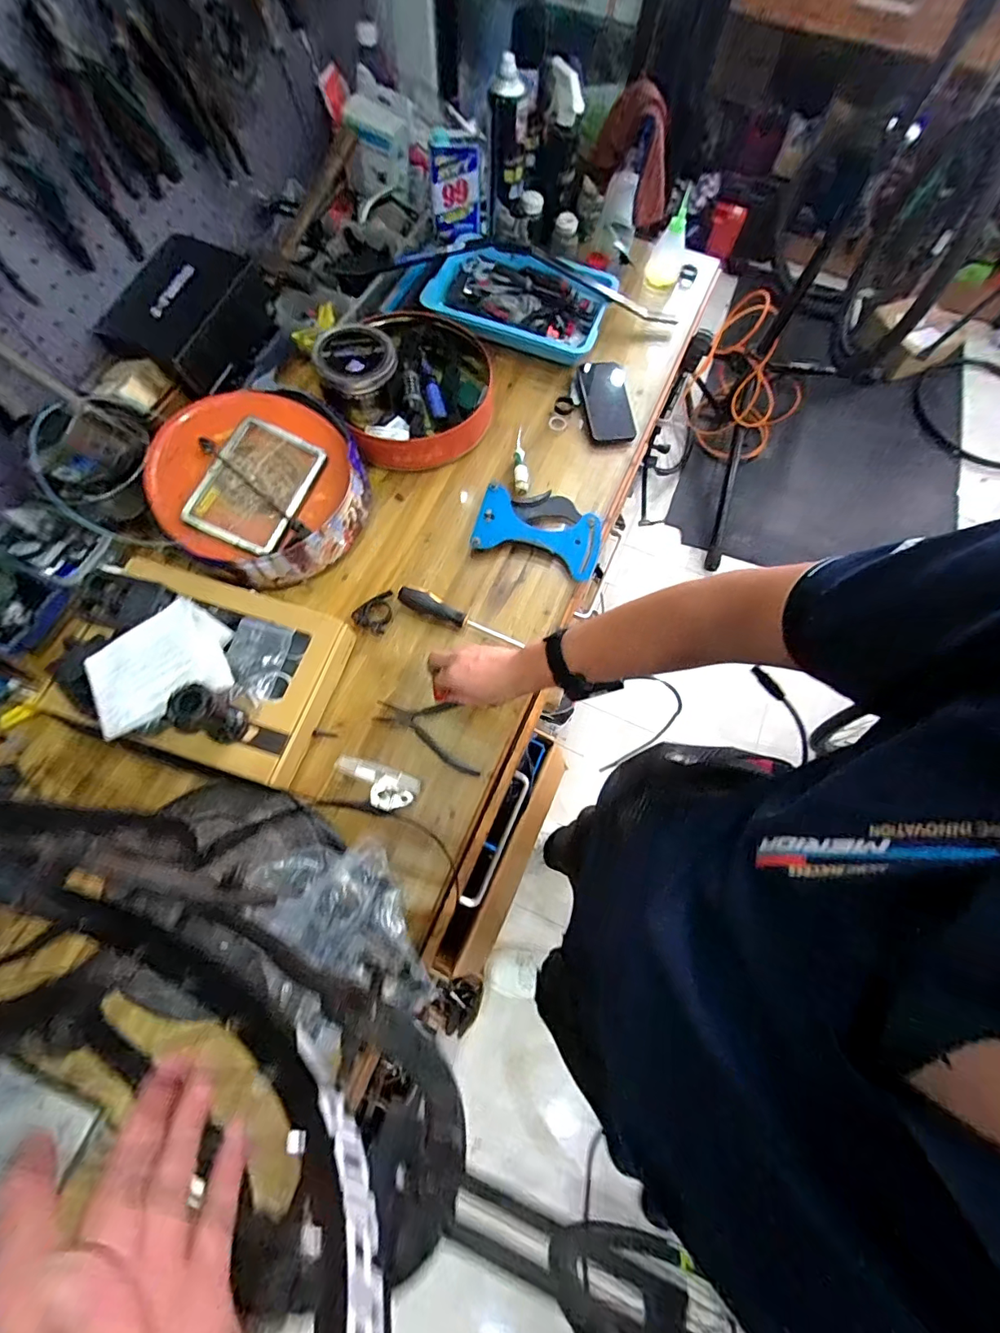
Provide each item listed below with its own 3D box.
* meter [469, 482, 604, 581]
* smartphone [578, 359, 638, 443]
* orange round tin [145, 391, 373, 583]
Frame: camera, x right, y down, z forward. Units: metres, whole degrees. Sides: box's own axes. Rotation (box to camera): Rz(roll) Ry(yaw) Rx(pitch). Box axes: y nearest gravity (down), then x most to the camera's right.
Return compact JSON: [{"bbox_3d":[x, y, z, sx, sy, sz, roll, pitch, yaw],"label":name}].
[{"bbox_3d":[0.061,-0.214,0.743,0.190,0.032,0.130,14,70,3],"label":"meter"},{"bbox_3d":[0.187,-0.466,0.841,0.082,0.014,0.168,-6,70,-4],"label":"smartphone"},{"bbox_3d":[-0.335,-0.265,0.696,0.263,0.098,0.282,1,70,-2],"label":"orange round tin"}]

